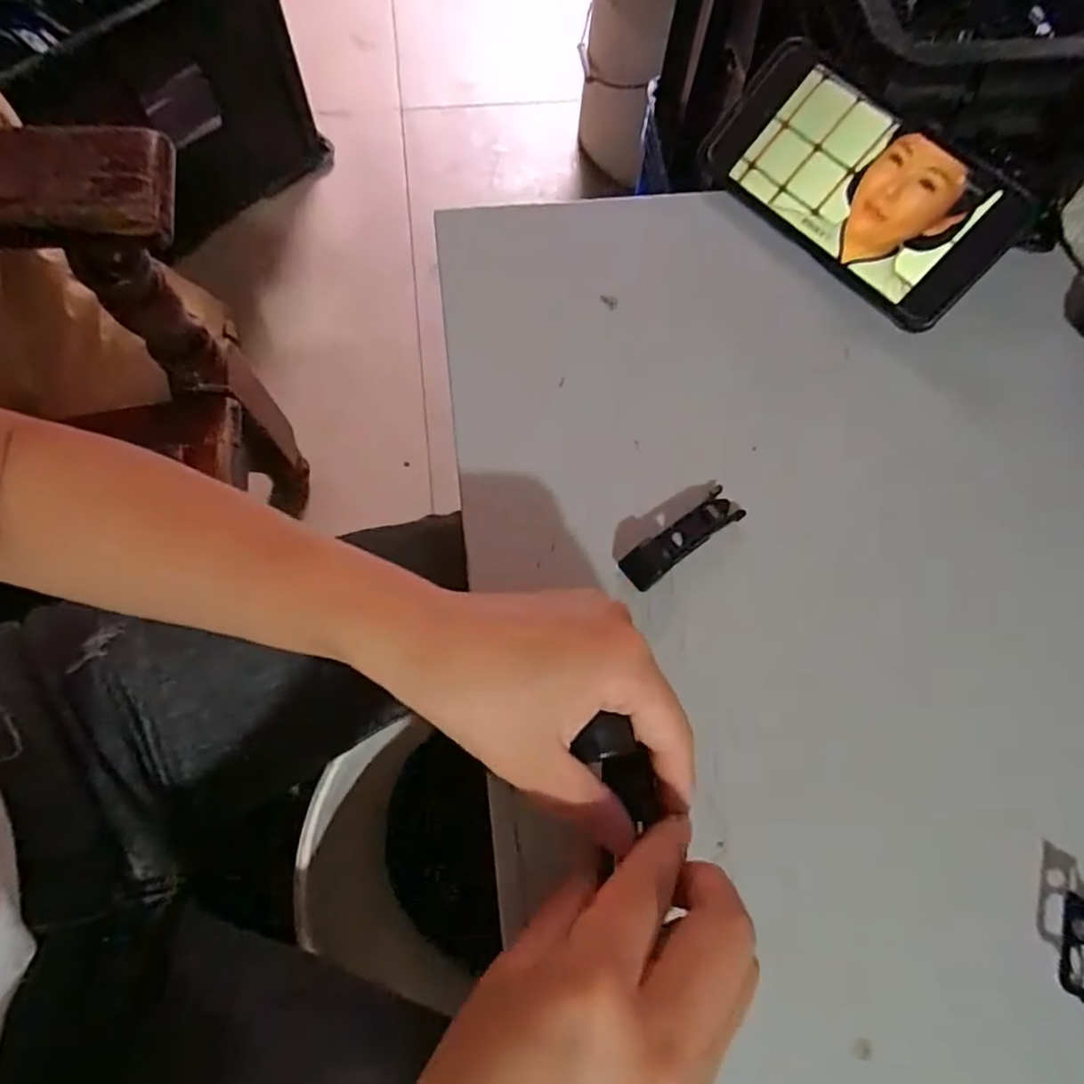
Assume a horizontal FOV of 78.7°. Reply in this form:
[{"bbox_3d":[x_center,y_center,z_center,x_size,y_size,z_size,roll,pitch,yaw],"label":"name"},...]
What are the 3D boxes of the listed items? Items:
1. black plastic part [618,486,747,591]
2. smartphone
[{"bbox_3d":[0.067,-0.002,0.316,0.067,0.009,0.018,-36,76,-13],"label":"black plastic part"},{"bbox_3d":[0.170,-0.194,0.363,0.164,0.011,0.077,45,110,11],"label":"smartphone"}]

